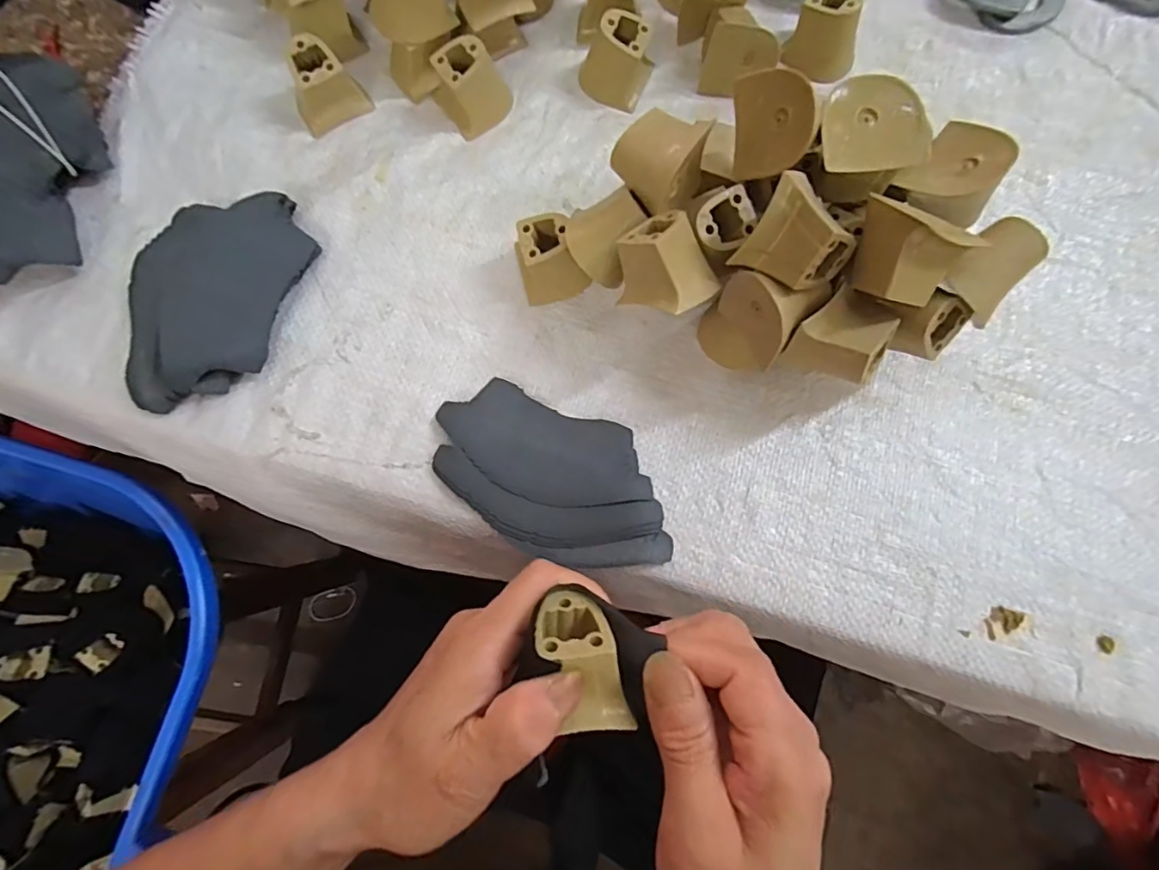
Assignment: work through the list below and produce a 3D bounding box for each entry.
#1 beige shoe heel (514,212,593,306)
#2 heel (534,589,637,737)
[{"bbox_3d":[-0.017,-0.100,0.312,0.035,0.040,0.042,-15,77,-3],"label":"beige shoe heel"},{"bbox_3d":[0.001,0.081,0.191,0.025,0.023,0.051,-23,73,-5],"label":"heel"}]

